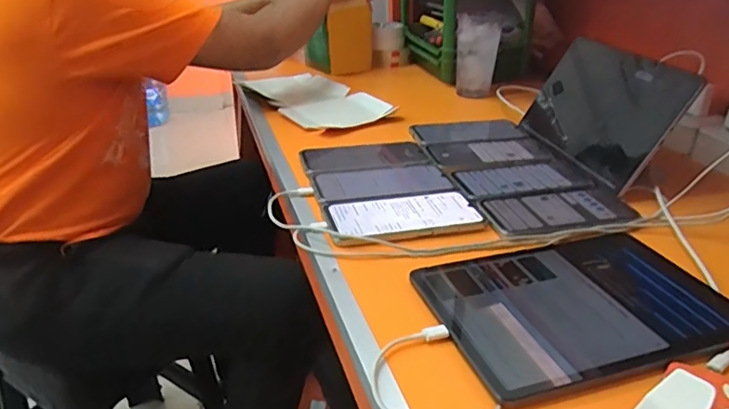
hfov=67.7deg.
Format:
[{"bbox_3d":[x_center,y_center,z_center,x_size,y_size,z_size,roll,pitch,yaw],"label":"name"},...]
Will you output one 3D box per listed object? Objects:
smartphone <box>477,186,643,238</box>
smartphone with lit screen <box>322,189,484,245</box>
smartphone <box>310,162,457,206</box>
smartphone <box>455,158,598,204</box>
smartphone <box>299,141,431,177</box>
[{"bbox_3d":[0.221,0.009,0.615,0.174,0.007,0.087,-6,30,-12],"label":"smartphone"},{"bbox_3d":[0.045,0.011,0.595,0.169,0.006,0.087,-7,32,-14],"label":"smartphone with lit screen"},{"bbox_3d":[0.022,-0.027,0.666,0.165,0.004,0.086,-7,28,-13],"label":"smartphone"},{"bbox_3d":[0.194,-0.034,0.684,0.158,0.015,0.087,-5,29,-12],"label":"smartphone"},{"bbox_3d":[0.001,-0.063,0.730,0.164,0.006,0.087,-5,29,-9],"label":"smartphone"}]

